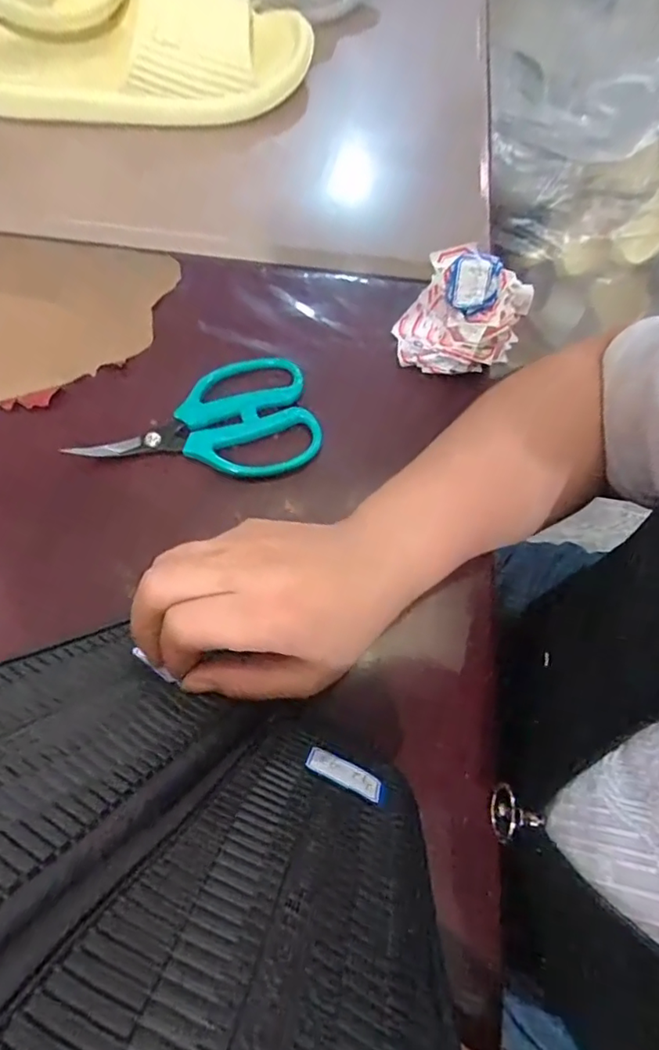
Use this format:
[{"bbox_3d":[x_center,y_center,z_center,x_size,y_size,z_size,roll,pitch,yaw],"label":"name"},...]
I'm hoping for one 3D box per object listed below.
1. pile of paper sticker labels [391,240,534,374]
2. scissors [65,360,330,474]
[{"bbox_3d":[0.089,-0.140,0.382,0.073,0.040,0.074,1,70,-3],"label":"pile of paper sticker labels"},{"bbox_3d":[-0.081,-0.062,0.364,0.143,0.013,0.078,-11,71,-7],"label":"scissors"}]

